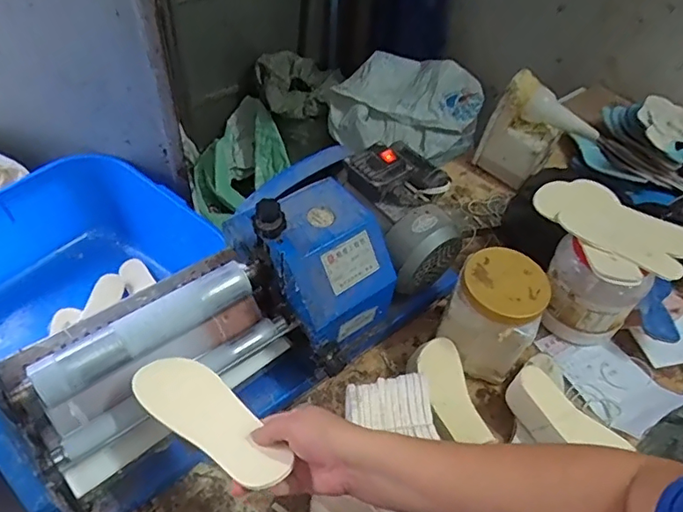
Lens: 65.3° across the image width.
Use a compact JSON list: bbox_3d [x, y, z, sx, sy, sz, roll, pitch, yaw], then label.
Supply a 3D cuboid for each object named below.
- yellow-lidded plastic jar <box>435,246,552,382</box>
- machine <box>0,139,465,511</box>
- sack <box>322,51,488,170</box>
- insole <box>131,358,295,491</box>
[{"bbox_3d":[0.213,0.083,0.760,0.116,0.161,0.102,23,53,14],"label":"yellow-lidded plastic jar"},{"bbox_3d":[-0.124,0.051,0.704,0.624,0.237,0.264,-35,61,-28],"label":"machine"},{"bbox_3d":[0.179,-0.420,1.544,0.421,0.194,0.241,17,51,9],"label":"sack"},{"bbox_3d":[-0.132,0.164,0.546,0.206,0.025,0.072,25,51,36],"label":"insole"}]

